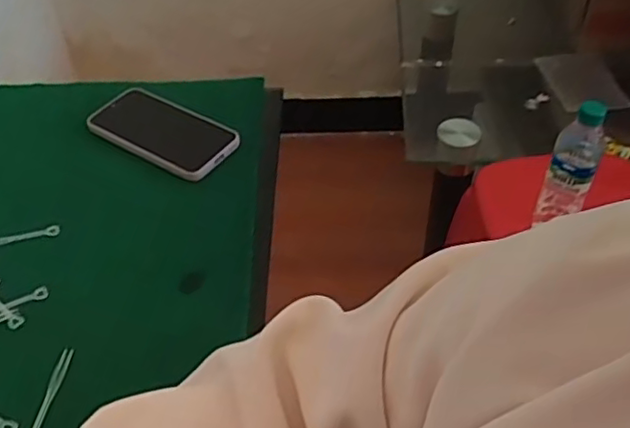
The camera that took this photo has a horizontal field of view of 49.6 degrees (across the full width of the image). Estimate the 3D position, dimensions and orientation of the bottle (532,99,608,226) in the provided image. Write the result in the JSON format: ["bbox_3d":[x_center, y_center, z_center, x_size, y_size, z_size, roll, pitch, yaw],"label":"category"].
[{"bbox_3d":[0.348,-0.058,0.930,0.060,0.214,0.057,19,48,20],"label":"bottle"}]

